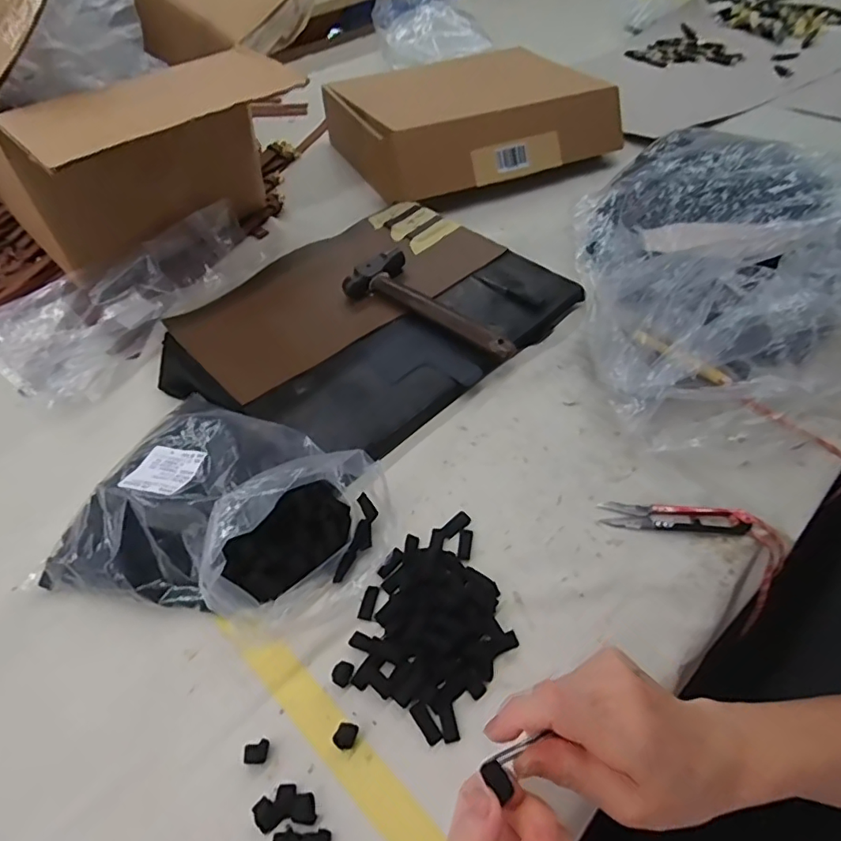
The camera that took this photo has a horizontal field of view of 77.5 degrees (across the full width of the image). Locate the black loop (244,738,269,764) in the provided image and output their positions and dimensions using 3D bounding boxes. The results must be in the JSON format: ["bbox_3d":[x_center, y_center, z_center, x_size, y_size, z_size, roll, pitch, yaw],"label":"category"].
[{"bbox_3d":[-0.097,0.196,0.310,0.013,0.006,0.012,-6,51,-2],"label":"black loop"}]

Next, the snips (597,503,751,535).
[{"bbox_3d":[0.192,0.072,0.396,0.104,0.010,0.023,4,51,5],"label":"snips"}]

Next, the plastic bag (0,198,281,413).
[{"bbox_3d":[-0.314,-0.157,0.576,0.170,0.056,0.321,27,57,22],"label":"plastic bag"}]

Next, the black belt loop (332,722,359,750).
[{"bbox_3d":[-0.045,0.188,0.313,0.012,0.008,0.014,17,54,16],"label":"black belt loop"}]

